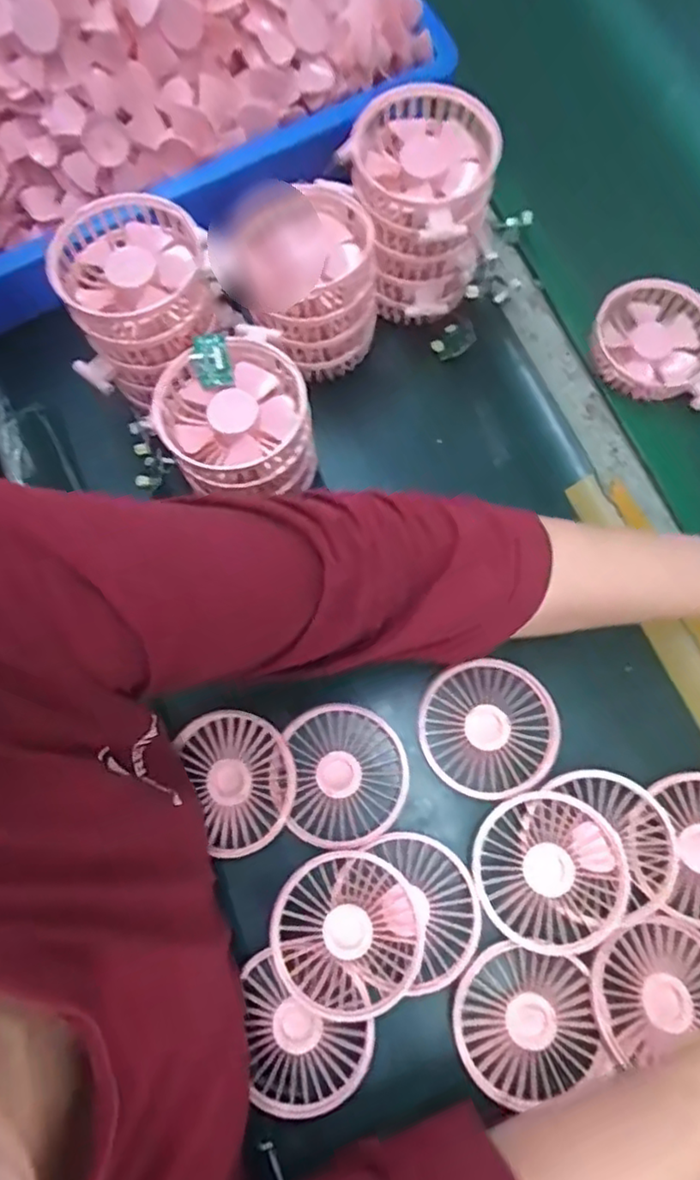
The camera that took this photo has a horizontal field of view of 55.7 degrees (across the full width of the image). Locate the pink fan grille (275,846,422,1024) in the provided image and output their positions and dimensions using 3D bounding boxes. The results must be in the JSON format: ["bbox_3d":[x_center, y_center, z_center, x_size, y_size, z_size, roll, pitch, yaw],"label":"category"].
[{"bbox_3d":[-0.001,0.205,0.398,0.087,0.013,0.086,-1,72,2],"label":"pink fan grille"}]

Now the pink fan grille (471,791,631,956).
[{"bbox_3d":[0.121,0.170,0.402,0.086,0.017,0.087,-1,72,2],"label":"pink fan grille"}]

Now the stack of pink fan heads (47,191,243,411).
[{"bbox_3d":[-0.131,-0.188,0.443,0.104,0.084,0.101,2,74,1],"label":"stack of pink fan heads"}]

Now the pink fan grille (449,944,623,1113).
[{"bbox_3d":[0.104,0.252,0.388,0.082,0.013,0.081,-1,72,2],"label":"pink fan grille"}]

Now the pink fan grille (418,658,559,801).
[{"bbox_3d":[0.091,0.090,0.434,0.086,0.007,0.084,-1,72,2],"label":"pink fan grille"}]

